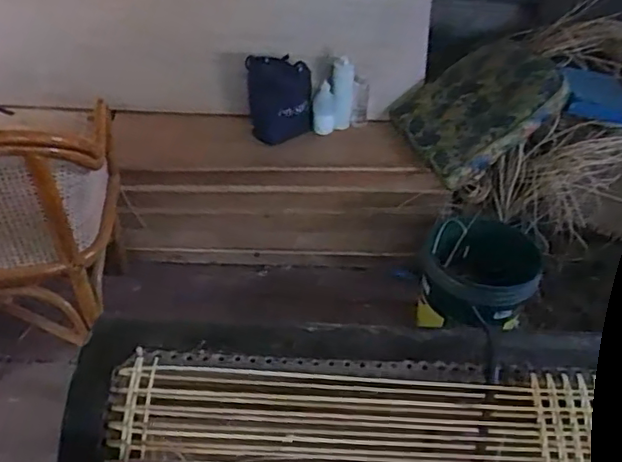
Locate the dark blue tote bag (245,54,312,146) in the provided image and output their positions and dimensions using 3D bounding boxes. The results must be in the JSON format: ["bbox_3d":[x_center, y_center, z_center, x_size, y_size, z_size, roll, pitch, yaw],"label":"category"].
[{"bbox_3d":[-0.097,-0.402,1.864,0.207,0.258,0.036,2,21,17],"label":"dark blue tote bag"}]

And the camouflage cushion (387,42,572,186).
[{"bbox_3d":[0.472,-0.400,1.801,0.436,0.061,0.473,-39,41,11],"label":"camouflage cushion"}]

